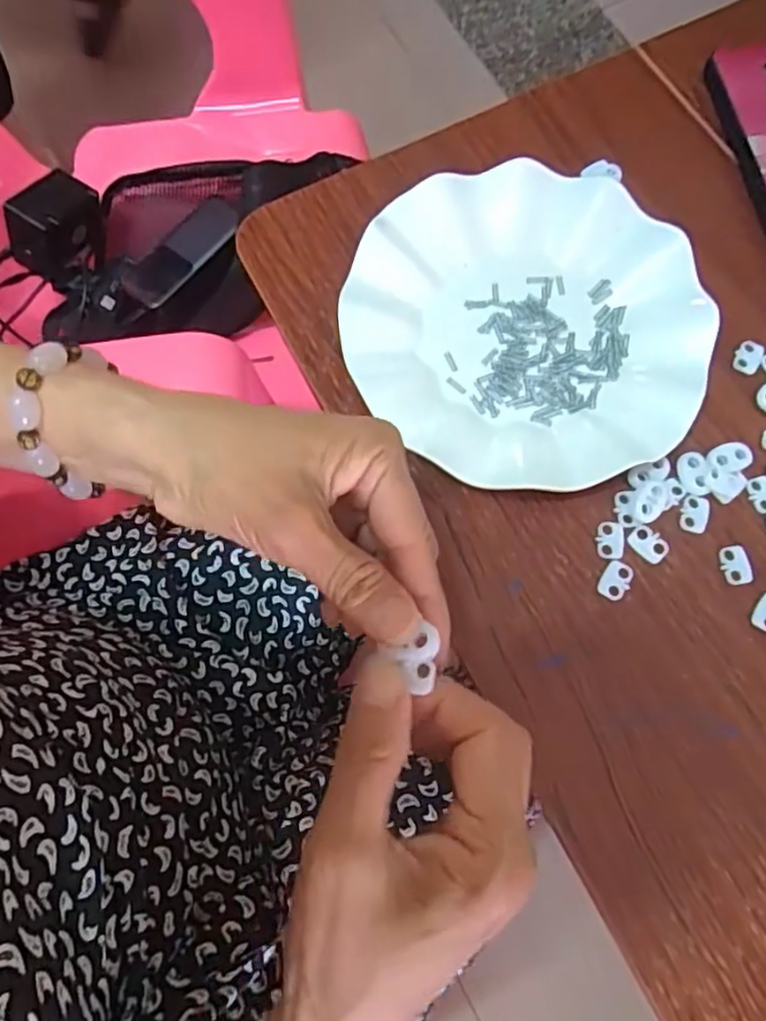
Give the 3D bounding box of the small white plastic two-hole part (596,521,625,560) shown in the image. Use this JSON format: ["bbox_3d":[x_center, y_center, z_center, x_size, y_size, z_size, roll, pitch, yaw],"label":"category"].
[{"bbox_3d":[0.113,0.014,0.319,0.014,0.004,0.019,-2,74,1],"label":"small white plastic two-hole part"}]

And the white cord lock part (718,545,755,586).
[{"bbox_3d":[0.172,0.027,0.315,0.014,0.004,0.019,-8,74,-1],"label":"white cord lock part"}]

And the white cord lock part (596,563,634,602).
[{"bbox_3d":[0.113,0.034,0.314,0.013,0.004,0.019,31,77,10],"label":"white cord lock part"}]

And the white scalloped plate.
[{"bbox_3d":[0.073,-0.100,0.343,0.181,0.025,0.186,0,74,2],"label":"white scalloped plate"}]

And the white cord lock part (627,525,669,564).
[{"bbox_3d":[0.130,0.016,0.318,0.019,0.004,0.013,43,79,12],"label":"white cord lock part"}]

